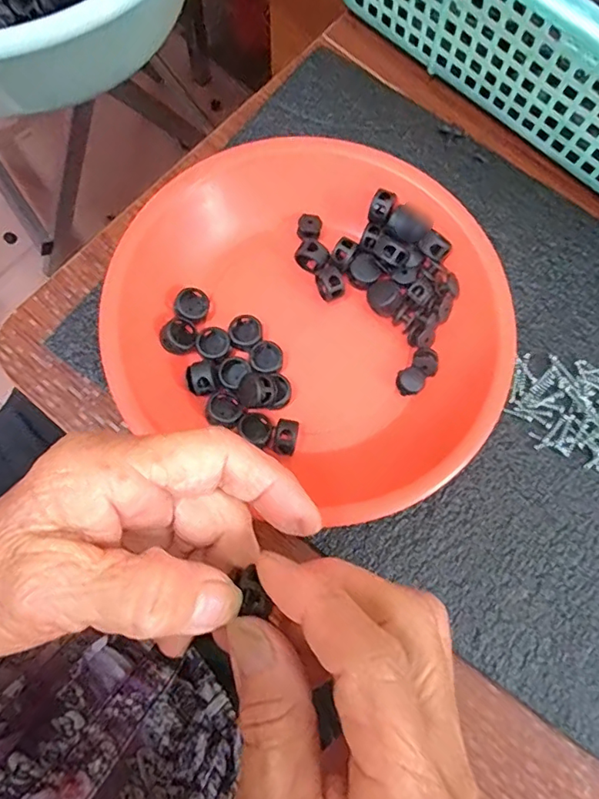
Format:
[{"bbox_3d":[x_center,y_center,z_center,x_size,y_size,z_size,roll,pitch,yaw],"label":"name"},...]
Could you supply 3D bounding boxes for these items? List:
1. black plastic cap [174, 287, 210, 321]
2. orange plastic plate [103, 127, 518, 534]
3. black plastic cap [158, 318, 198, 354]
[{"bbox_3d":[-0.055,-0.049,0.270,0.015,0.010,0.018,42,78,7],"label":"black plastic cap"},{"bbox_3d":[0.009,-0.045,0.272,0.196,0.040,0.186,24,80,5],"label":"orange plastic plate"},{"bbox_3d":[-0.061,-0.031,0.266,0.016,0.010,0.018,42,78,7],"label":"black plastic cap"}]

